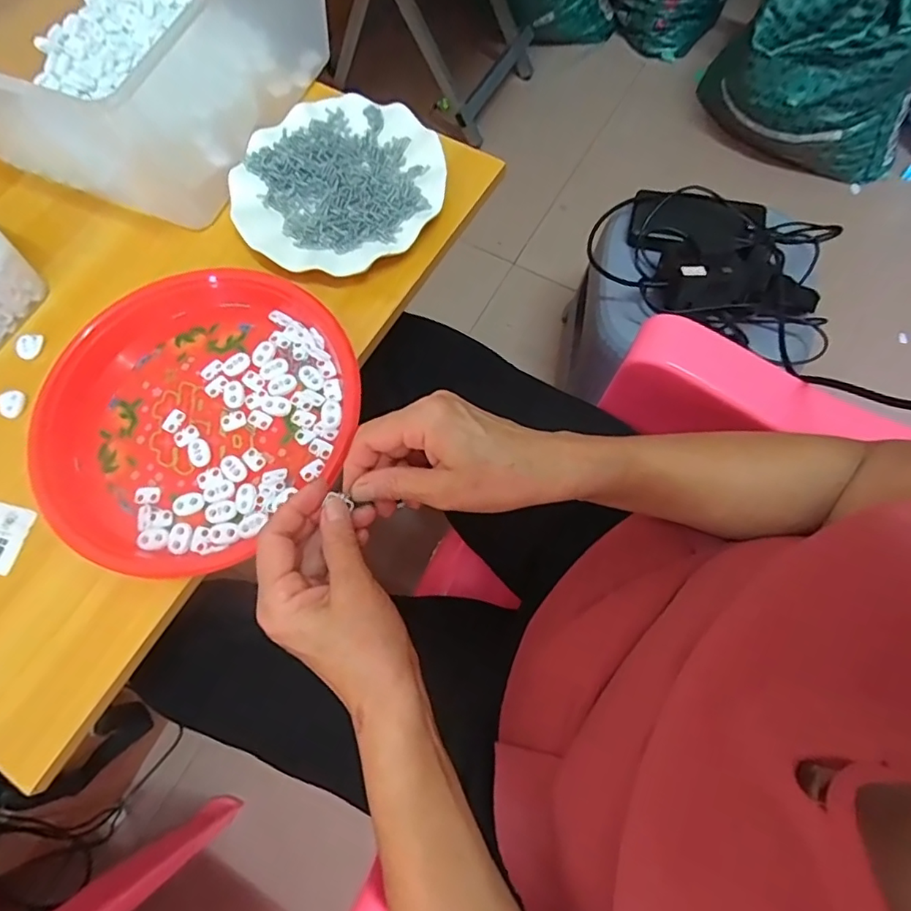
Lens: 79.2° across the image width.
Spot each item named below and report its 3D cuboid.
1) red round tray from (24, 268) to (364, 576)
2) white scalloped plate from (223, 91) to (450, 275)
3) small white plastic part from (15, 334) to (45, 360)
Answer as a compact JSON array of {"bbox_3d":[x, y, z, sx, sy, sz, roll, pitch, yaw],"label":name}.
[{"bbox_3d":[-0.202,-0.038,0.424,0.225,0.022,0.238,0,72,1],"label":"red round tray"},{"bbox_3d":[-0.103,-0.238,0.486,0.178,0.022,0.180,-1,72,3],"label":"white scalloped plate"},{"bbox_3d":[-0.358,-0.093,0.462,0.019,0.008,0.023,34,76,11],"label":"small white plastic part"}]

